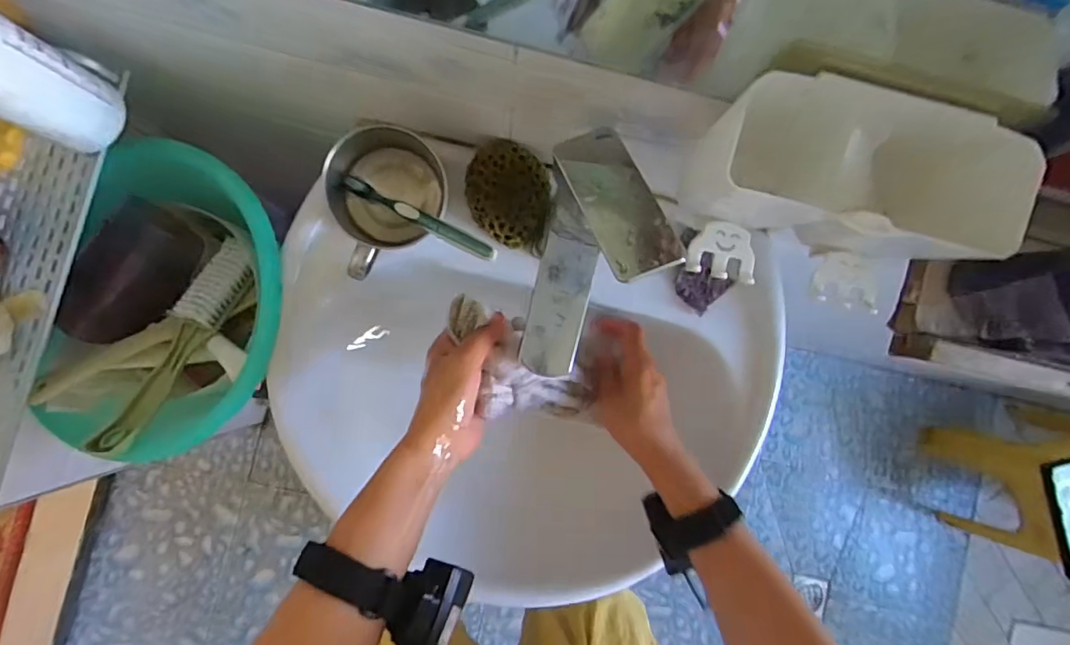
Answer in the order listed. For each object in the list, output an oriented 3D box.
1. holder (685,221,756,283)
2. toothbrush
[{"bbox_3d":[0.125,-0.048,0.348,0.044,0.008,0.038,12,87,-4],"label":"holder"},{"bbox_3d":[-0.099,-0.088,0.428,0.182,0.012,0.013,30,85,32],"label":"toothbrush"}]

